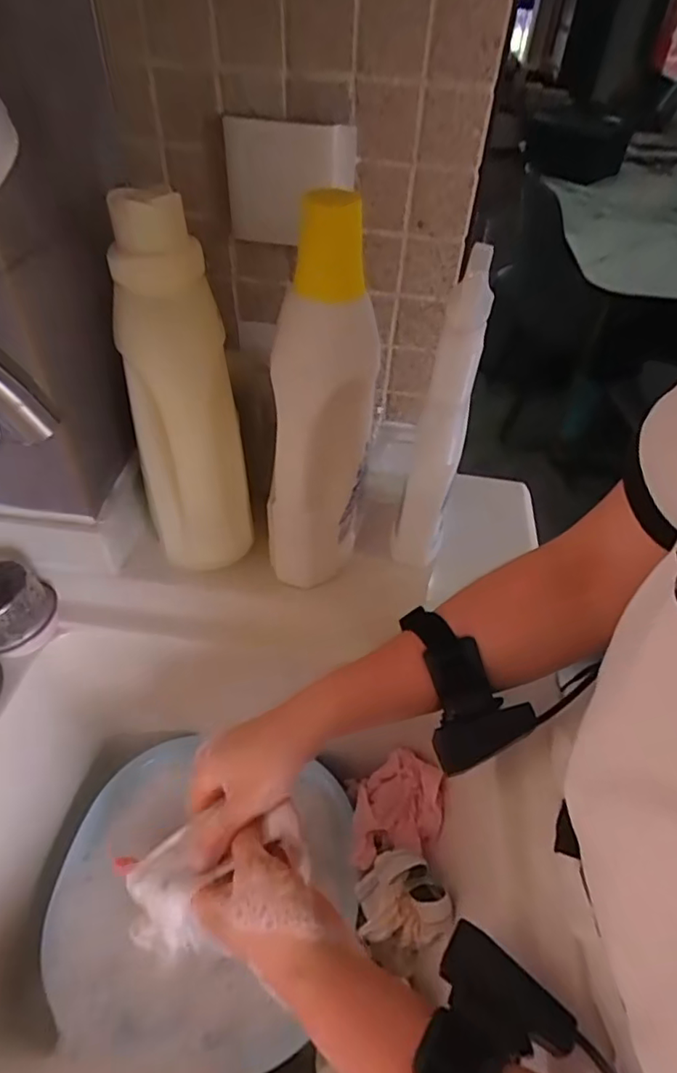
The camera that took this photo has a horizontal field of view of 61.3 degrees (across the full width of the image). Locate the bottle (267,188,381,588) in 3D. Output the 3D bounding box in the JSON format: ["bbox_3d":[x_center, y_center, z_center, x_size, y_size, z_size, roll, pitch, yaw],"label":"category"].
[{"bbox_3d":[-0.012,-0.088,0.431,0.072,0.285,0.066,7,39,3],"label":"bottle"}]

